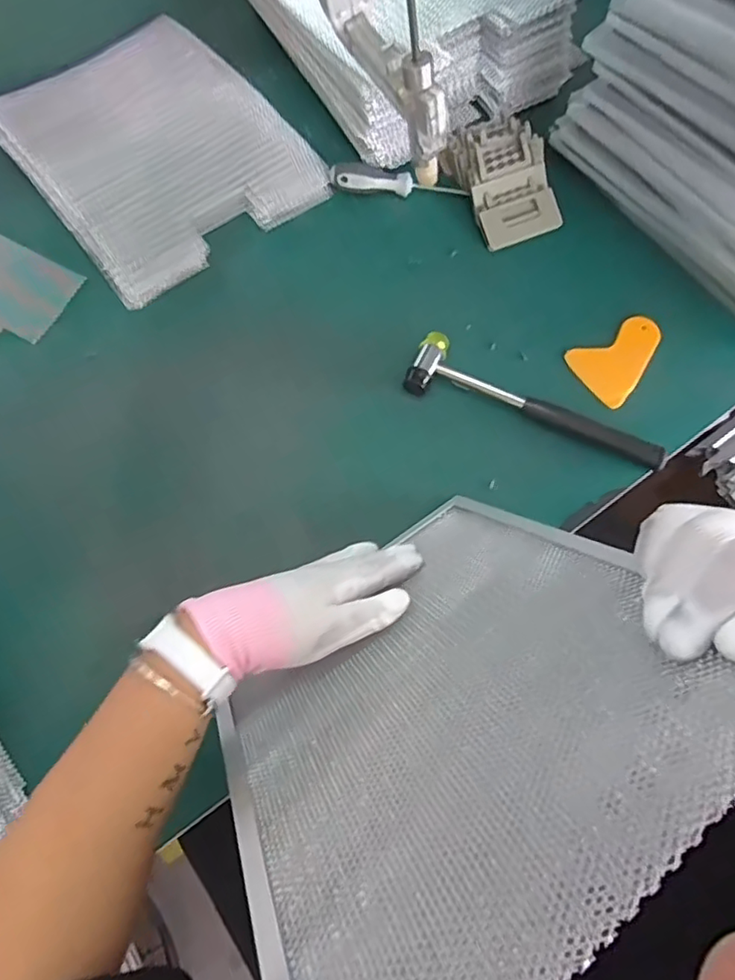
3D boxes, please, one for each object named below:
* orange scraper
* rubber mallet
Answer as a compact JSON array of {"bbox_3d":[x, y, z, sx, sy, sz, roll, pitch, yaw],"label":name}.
[{"bbox_3d":[0.253,-0.129,0.578,0.098,0.005,0.069,-30,73,-10],"label":"orange scraper"},{"bbox_3d":[0.156,-0.076,0.547,0.243,0.024,0.059,24,73,9],"label":"rubber mallet"}]

